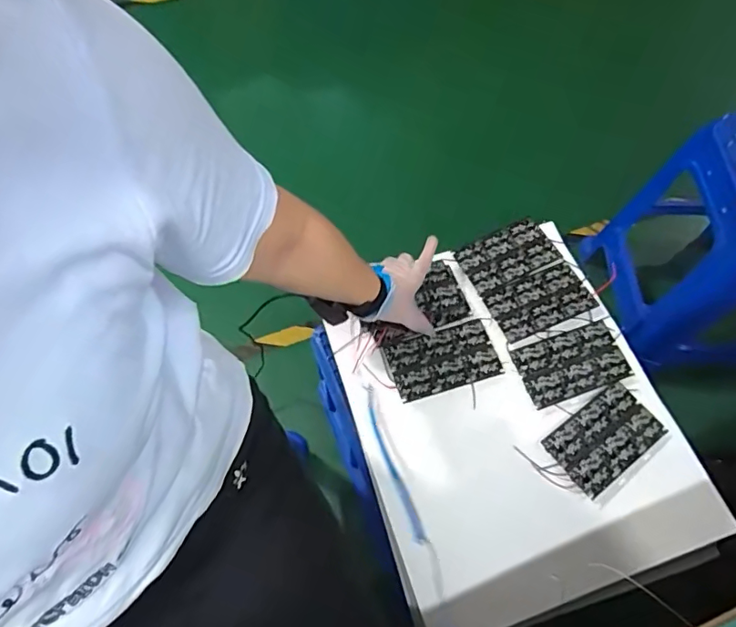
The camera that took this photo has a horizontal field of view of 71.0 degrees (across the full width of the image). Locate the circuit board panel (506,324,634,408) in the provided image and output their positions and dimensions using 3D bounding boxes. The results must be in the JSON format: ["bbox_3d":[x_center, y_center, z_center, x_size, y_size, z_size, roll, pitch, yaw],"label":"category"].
[{"bbox_3d":[0.289,0.070,0.736,0.147,0.008,0.091,-16,64,-9],"label":"circuit board panel"}]

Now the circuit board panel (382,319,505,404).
[{"bbox_3d":[0.110,0.067,0.750,0.155,0.005,0.091,-14,64,-8],"label":"circuit board panel"}]

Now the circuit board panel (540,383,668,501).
[{"bbox_3d":[0.316,0.164,0.687,0.146,0.009,0.092,-33,68,-16],"label":"circuit board panel"}]

